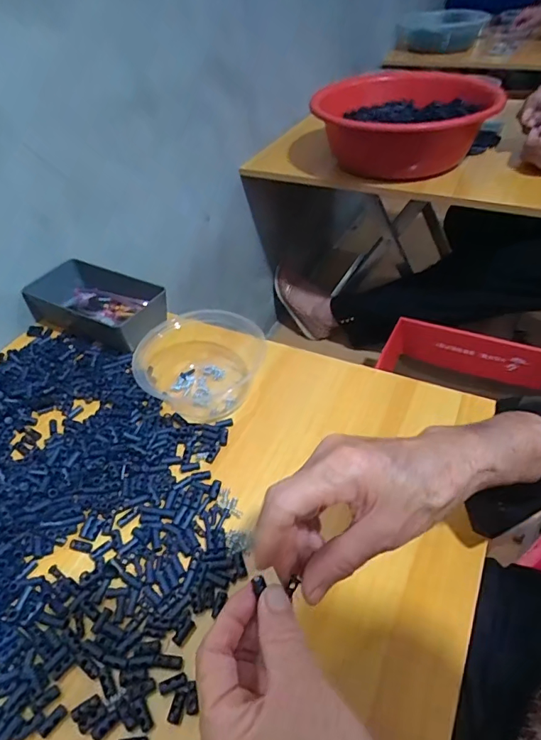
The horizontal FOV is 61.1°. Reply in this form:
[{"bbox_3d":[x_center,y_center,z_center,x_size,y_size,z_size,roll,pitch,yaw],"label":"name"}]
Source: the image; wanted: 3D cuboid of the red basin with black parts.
[{"bbox_3d":[0.254,-0.481,0.910,0.327,0.136,0.375,4,45,10],"label":"red basin with black parts"}]

